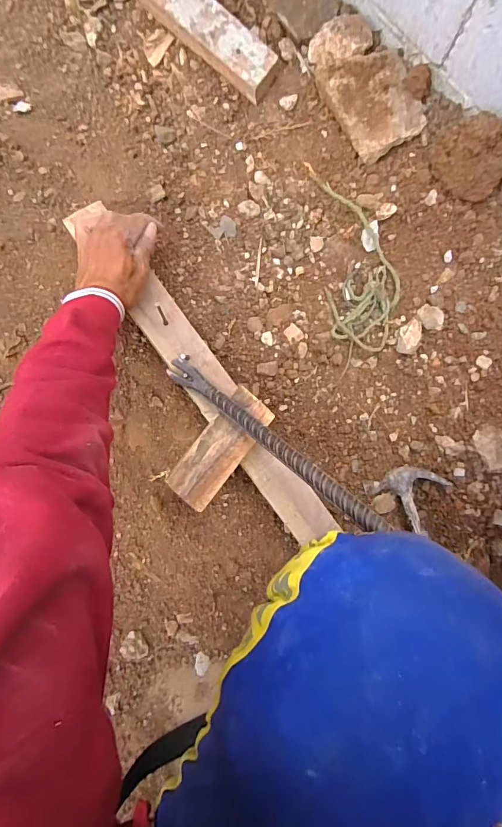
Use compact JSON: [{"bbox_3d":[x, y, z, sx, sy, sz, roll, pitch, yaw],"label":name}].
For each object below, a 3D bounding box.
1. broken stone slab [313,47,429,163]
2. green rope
[{"bbox_3d":[0.175,-0.439,0.567,0.110,0.030,0.140,-24,89,2],"label":"broken stone slab"},{"bbox_3d":[0.153,-0.214,0.573,0.105,0.018,0.289,-10,90,2],"label":"green rope"}]

